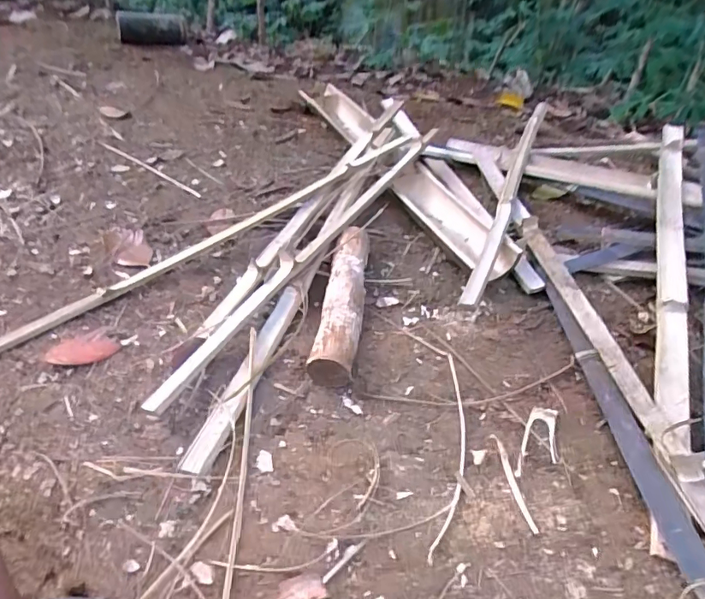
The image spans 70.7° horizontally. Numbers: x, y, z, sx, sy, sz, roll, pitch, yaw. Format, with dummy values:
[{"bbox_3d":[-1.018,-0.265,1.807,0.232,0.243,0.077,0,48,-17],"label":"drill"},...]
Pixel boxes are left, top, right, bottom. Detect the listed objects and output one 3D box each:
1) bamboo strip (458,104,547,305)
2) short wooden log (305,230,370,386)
[{"bbox_3d":[0.321,-0.236,0.992,0.030,0.029,0.787,17,45,16],"label":"bamboo strip"},{"bbox_3d":[-0.011,-0.001,0.789,0.062,0.062,0.313,6,43,5],"label":"short wooden log"}]

